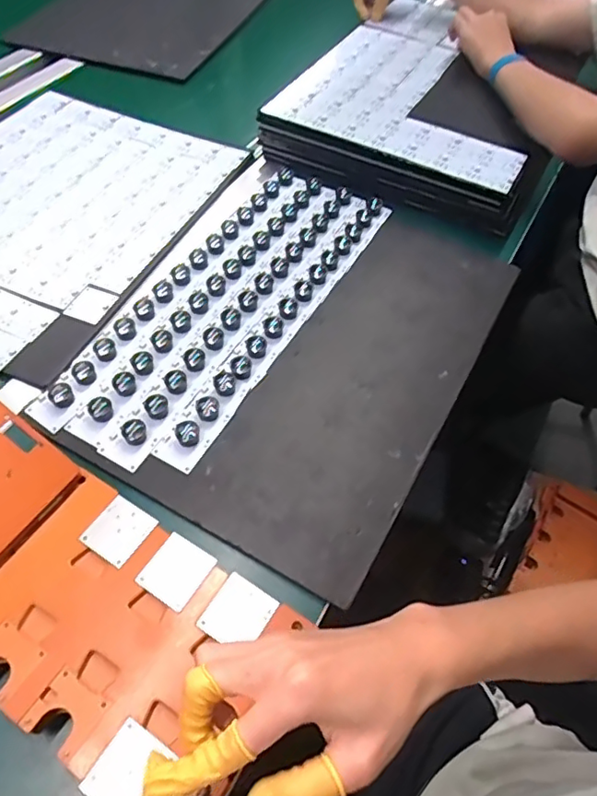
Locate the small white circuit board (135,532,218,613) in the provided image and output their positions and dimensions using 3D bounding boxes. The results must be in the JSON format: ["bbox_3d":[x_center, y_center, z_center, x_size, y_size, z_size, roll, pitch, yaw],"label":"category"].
[{"bbox_3d":[-0.096,0.136,0.448,0.045,0.004,0.048,29,59,16],"label":"small white circuit board"}]

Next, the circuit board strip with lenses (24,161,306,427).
[{"bbox_3d":[-0.135,-0.144,0.669,0.049,0.018,0.466,27,58,15],"label":"circuit board strip with lenses"}]

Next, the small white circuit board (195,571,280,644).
[{"bbox_3d":[-0.045,0.163,0.431,0.045,0.004,0.048,29,59,16],"label":"small white circuit board"}]

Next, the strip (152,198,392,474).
[{"bbox_3d":[-0.008,-0.098,0.643,0.043,0.019,0.447,27,58,15],"label":"strip"}]

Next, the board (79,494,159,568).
[{"bbox_3d":[-0.147,0.108,0.464,0.045,0.004,0.048,30,59,17],"label":"board"}]

